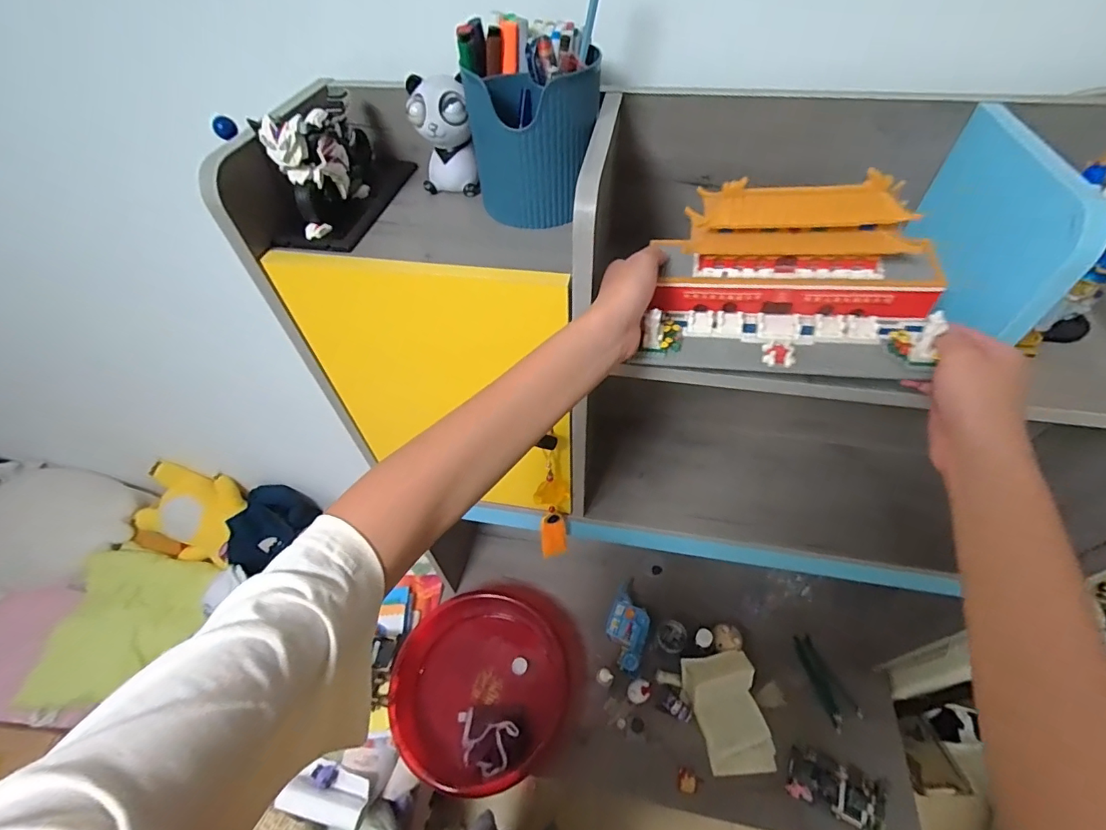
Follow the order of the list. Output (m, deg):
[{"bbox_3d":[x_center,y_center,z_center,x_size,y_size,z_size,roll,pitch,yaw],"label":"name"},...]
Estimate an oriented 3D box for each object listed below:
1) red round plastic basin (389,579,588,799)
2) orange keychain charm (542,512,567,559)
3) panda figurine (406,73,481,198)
[{"bbox_3d":[-0.139,0.567,1.007,0.418,0.110,0.372,-35,58,-23],"label":"red round plastic basin"},{"bbox_3d":[0.002,0.186,0.731,0.040,0.110,0.009,-17,41,-13],"label":"orange keychain charm"},{"bbox_3d":[-0.109,-0.277,0.473,0.058,0.092,0.054,-8,52,-4],"label":"panda figurine"}]

